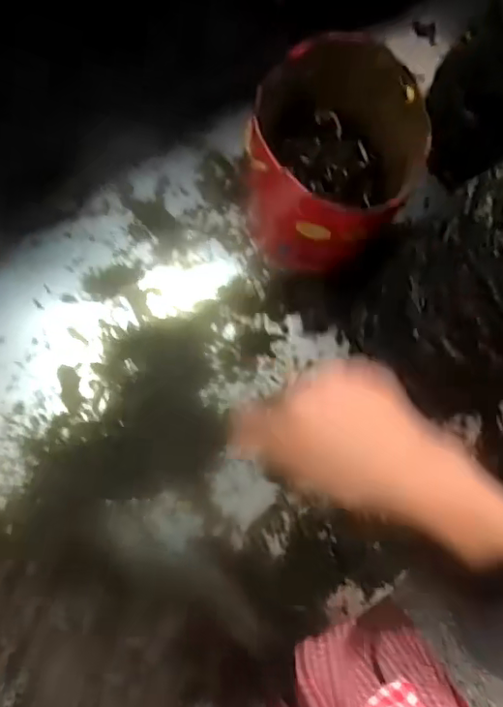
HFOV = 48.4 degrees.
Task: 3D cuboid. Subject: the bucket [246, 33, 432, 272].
[{"bbox_3d":[0.085,-0.184,0.586,0.145,0.173,0.168,-10,82,-6],"label":"bucket"}]

